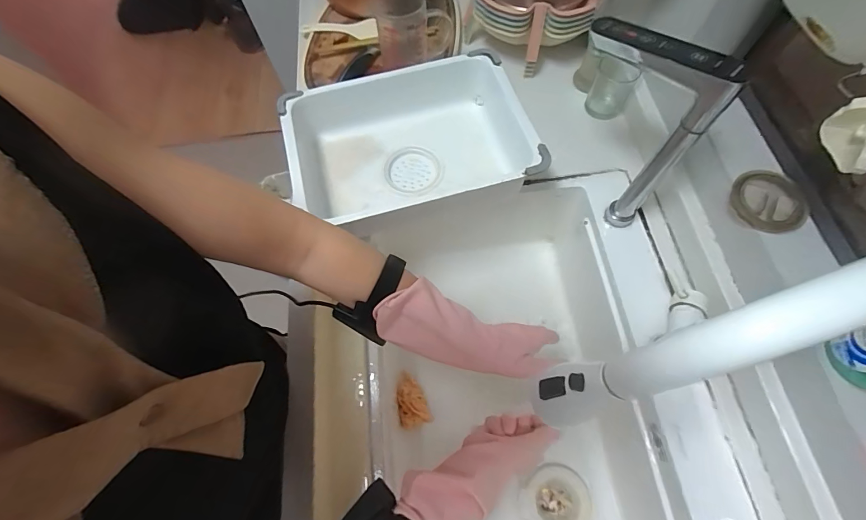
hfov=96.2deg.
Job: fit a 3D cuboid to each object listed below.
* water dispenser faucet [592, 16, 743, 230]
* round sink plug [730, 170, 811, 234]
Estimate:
[{"bbox_3d":[0.243,-0.168,0.504,0.030,0.265,0.162,-38,71,-13],"label":"water dispenser faucet"},{"bbox_3d":[0.411,-0.074,0.472,0.090,0.020,0.080,-34,70,-12],"label":"round sink plug"}]

